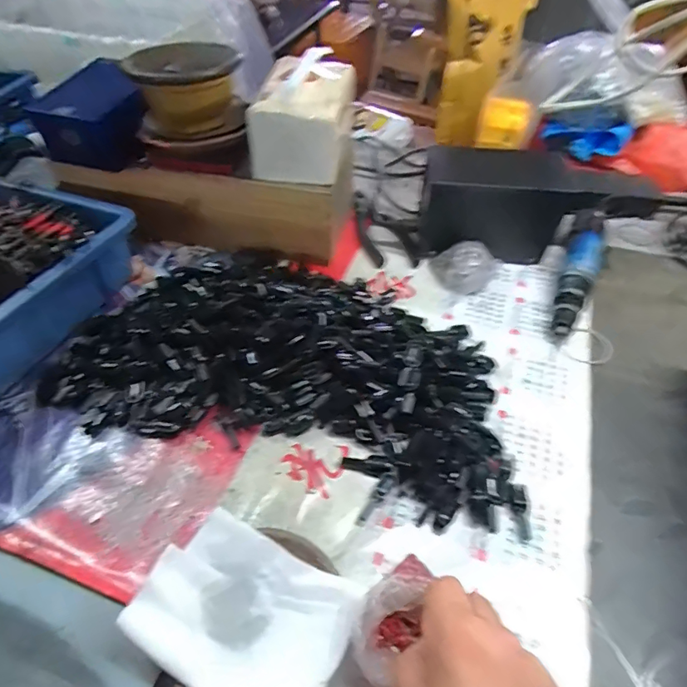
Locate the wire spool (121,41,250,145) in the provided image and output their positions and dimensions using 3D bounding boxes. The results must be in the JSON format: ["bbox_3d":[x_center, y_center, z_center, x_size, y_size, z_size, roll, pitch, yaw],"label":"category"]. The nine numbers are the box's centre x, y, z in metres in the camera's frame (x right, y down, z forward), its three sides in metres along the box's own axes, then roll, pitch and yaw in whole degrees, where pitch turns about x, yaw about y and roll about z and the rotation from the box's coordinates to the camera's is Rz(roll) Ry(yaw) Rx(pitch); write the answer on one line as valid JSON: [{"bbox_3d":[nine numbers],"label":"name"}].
[{"bbox_3d":[-0.163,-0.264,0.516,0.114,0.070,0.118,-11,49,-12],"label":"wire spool"}]

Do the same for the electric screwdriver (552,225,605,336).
[{"bbox_3d":[0.262,-0.075,0.537,0.036,0.031,0.168,21,50,16],"label":"electric screwdriver"}]

